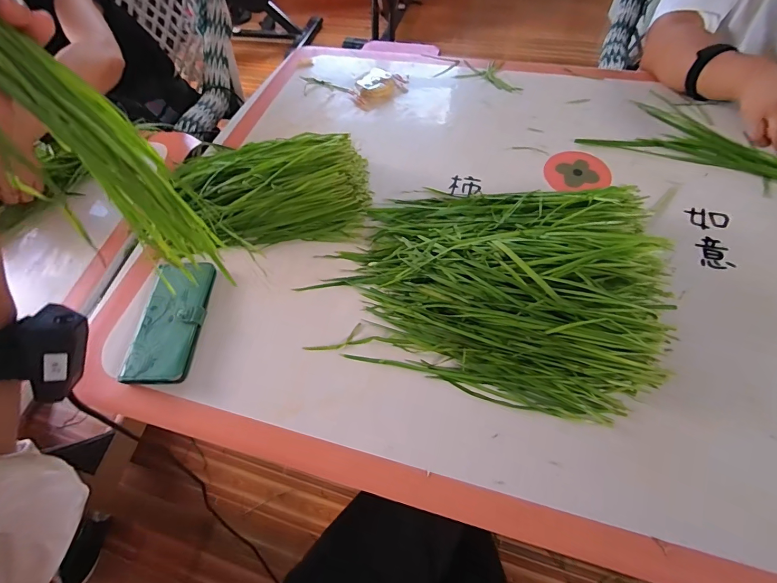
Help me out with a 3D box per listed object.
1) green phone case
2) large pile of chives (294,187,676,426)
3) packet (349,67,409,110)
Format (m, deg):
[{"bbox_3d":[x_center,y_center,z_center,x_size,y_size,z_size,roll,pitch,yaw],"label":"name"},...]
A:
[{"bbox_3d":[-0.274,0.037,0.469,0.079,0.022,0.159,-2,59,4],"label":"green phone case"},{"bbox_3d":[0.118,-0.021,0.441,0.362,0.097,0.266,12,61,12],"label":"large pile of chives"},{"bbox_3d":[-0.015,-0.390,0.703,0.113,0.017,0.078,-25,60,-10],"label":"packet"}]

